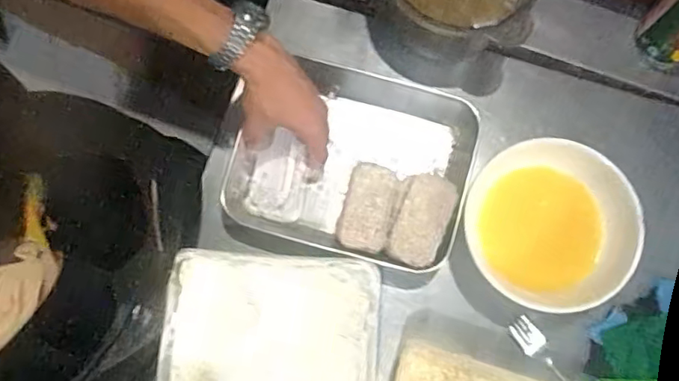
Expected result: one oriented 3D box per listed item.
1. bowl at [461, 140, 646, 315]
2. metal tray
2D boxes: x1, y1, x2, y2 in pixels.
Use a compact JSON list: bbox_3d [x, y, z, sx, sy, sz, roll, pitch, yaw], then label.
[{"bbox_3d":[0.217,0.038,0.587,0.165,0.060,0.166,0,78,-1],"label":"bowl"},{"bbox_3d":[0.015,-0.031,0.637,0.255,0.059,0.201,16,79,3],"label":"metal tray"}]

